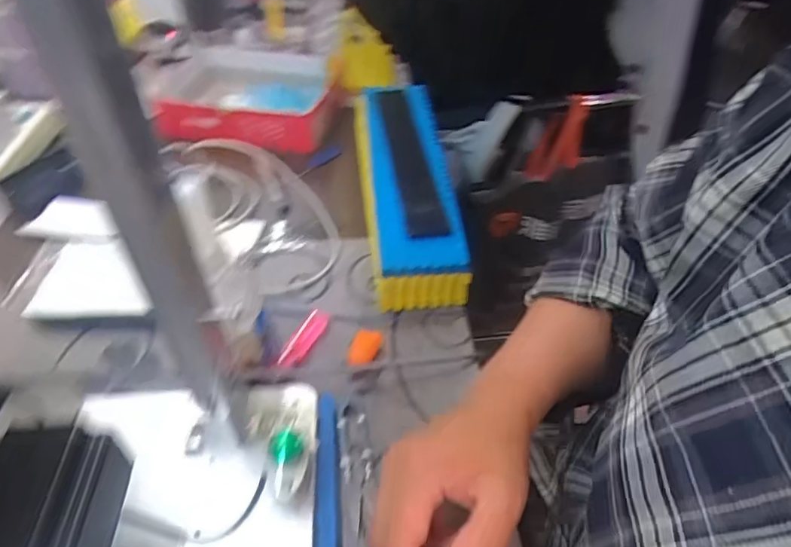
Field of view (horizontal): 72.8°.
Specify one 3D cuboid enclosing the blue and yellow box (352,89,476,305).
[{"bbox_3d":[0.010,-0.112,0.599,0.090,0.067,0.352,-3,44,-6],"label":"blue and yellow box"}]

